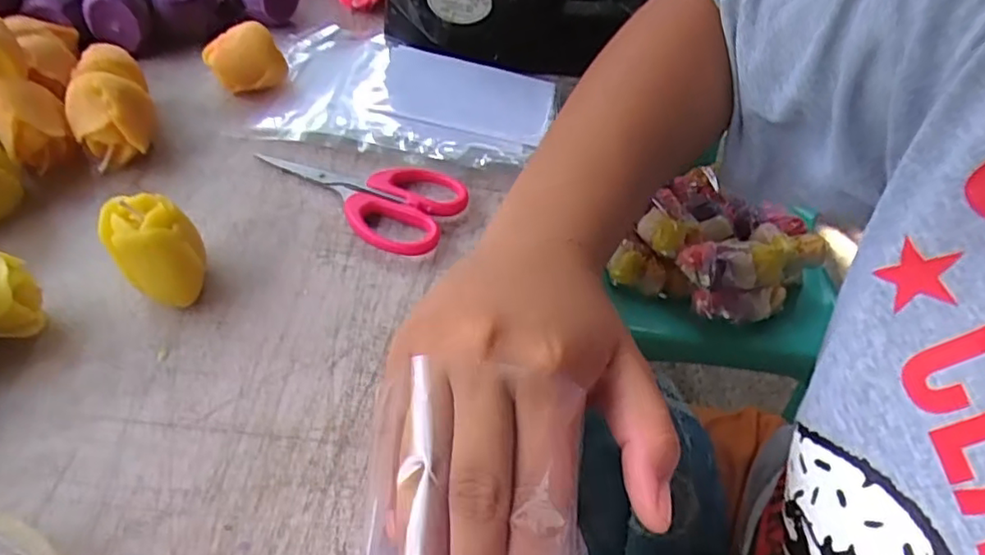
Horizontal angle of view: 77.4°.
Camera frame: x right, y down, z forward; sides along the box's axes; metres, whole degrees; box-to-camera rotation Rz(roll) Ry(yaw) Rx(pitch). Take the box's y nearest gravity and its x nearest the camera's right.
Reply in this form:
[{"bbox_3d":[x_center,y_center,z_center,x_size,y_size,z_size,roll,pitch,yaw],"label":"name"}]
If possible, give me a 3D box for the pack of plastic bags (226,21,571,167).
[{"bbox_3d":[-0.050,-0.114,0.375,0.179,0.017,0.126,11,47,4],"label":"pack of plastic bags"}]

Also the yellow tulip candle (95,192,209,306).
[{"bbox_3d":[-0.135,-0.009,0.249,0.031,0.042,0.031,3,47,-3],"label":"yellow tulip candle"}]

